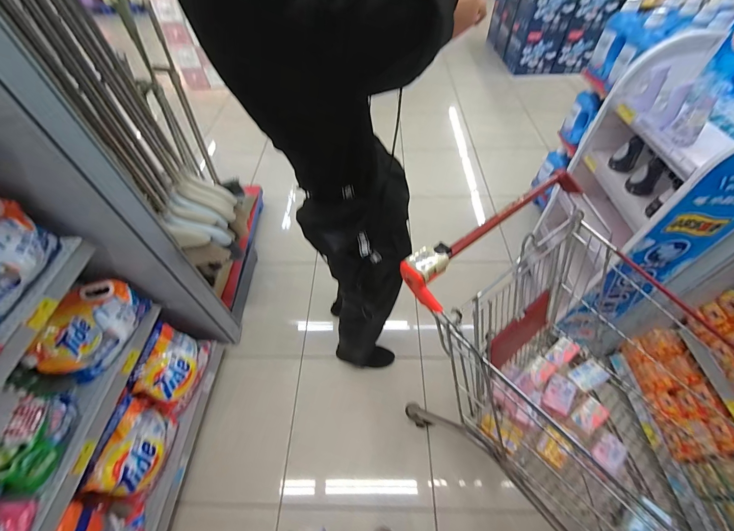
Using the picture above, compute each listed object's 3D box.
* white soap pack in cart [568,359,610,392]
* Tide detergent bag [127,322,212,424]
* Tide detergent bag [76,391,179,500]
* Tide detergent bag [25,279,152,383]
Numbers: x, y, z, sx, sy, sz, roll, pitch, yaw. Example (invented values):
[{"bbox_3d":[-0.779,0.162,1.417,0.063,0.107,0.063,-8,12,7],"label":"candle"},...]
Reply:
[{"bbox_3d":[0.677,0.338,0.957,0.098,0.028,0.068,-23,56,-15],"label":"white soap pack in cart"},{"bbox_3d":[-0.799,0.425,1.290,0.125,0.260,0.327,5,53,5],"label":"Tide detergent bag"},{"bbox_3d":[-0.818,0.648,1.121,0.114,0.253,0.279,4,53,5],"label":"Tide detergent bag"},{"bbox_3d":[-0.930,0.203,1.060,0.163,0.194,0.317,-4,53,-1],"label":"Tide detergent bag"}]

